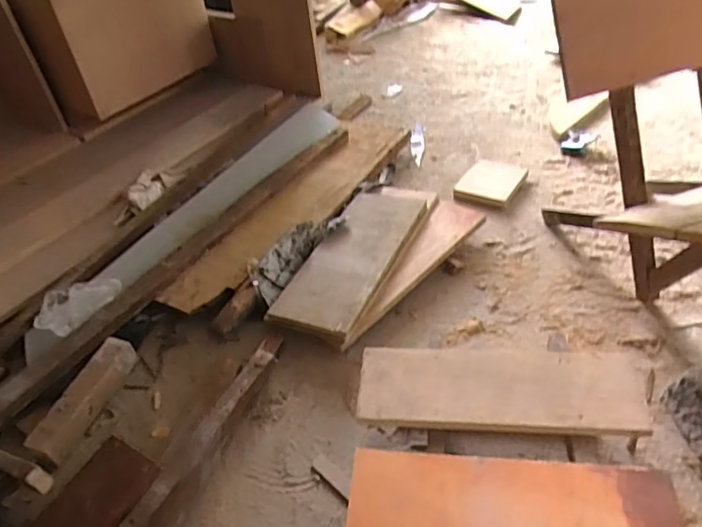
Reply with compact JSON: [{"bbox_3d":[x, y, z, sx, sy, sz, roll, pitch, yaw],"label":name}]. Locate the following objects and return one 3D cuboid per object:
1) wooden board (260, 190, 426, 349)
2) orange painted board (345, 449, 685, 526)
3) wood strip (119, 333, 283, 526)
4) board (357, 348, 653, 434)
[{"bbox_3d":[0.006,-0.019,0.958,0.149,0.018,0.360,16,47,22],"label":"wooden board"},{"bbox_3d":[0.174,0.270,0.604,0.348,0.013,0.119,1,43,8],"label":"orange painted board"},{"bbox_3d":[-0.219,0.260,0.716,0.054,0.047,0.464,15,46,22],"label":"wood strip"},{"bbox_3d":[0.194,0.164,0.718,0.357,0.021,0.118,1,43,8],"label":"board"}]

